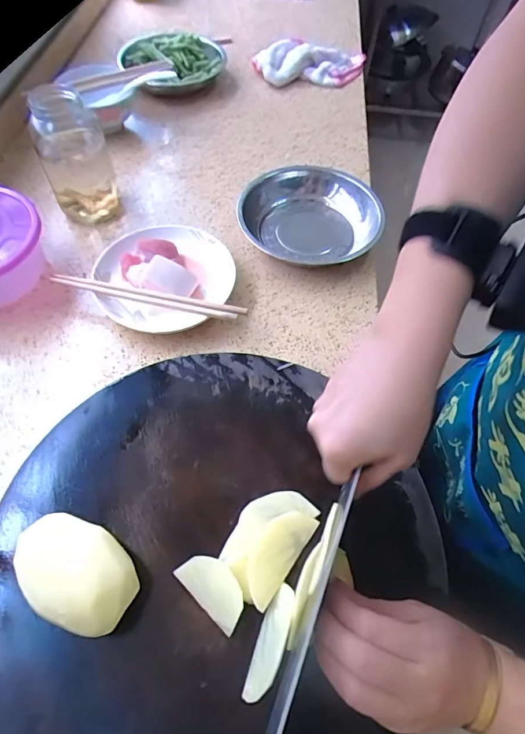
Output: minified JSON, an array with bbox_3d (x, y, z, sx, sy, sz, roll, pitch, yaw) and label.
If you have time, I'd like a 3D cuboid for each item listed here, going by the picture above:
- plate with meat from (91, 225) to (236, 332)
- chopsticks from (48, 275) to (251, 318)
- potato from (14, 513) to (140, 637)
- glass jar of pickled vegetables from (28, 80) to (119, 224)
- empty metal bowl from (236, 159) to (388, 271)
[{"bbox_3d":[-0.121,-0.117,0.531,0.167,0.046,0.149,12,59,5],"label":"plate with meat"},{"bbox_3d":[-0.134,-0.084,0.491,0.228,0.013,0.022,10,59,4],"label":"chopsticks"},{"bbox_3d":[-0.138,0.151,0.316,0.098,0.048,0.061,33,63,16],"label":"potato"},{"bbox_3d":[-0.246,-0.275,0.559,0.083,0.153,0.076,-21,62,-14],"label":"glass jar of pickled vegetables"},{"bbox_3d":[0.065,-0.217,0.600,0.186,0.045,0.170,1,59,-2],"label":"empty metal bowl"}]

